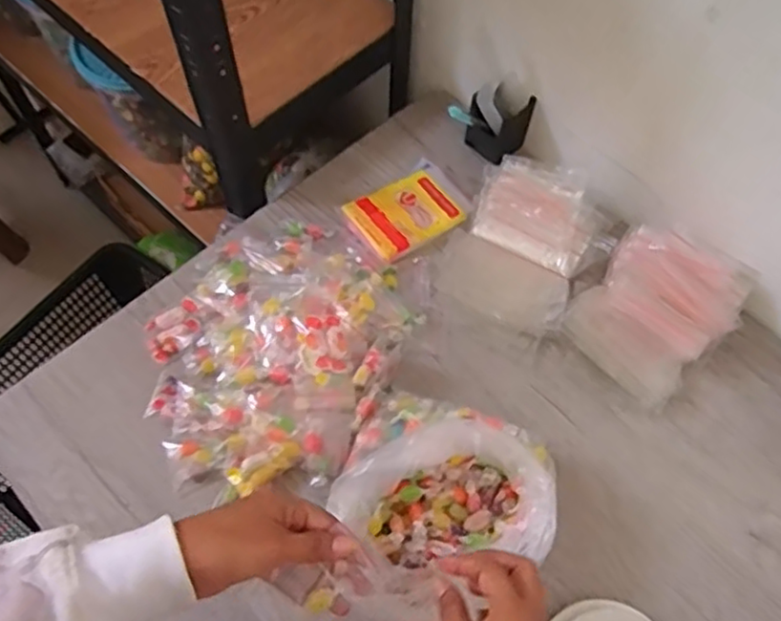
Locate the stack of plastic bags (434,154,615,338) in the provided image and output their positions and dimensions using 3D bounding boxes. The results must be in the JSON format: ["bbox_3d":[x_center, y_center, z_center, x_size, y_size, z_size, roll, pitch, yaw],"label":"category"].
[{"bbox_3d":[0.147,-0.074,0.741,0.161,0.054,0.191,28,67,12],"label":"stack of plastic bags"}]

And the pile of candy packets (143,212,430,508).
[{"bbox_3d":[-0.118,0.023,0.691,0.249,0.052,0.316,24,66,10],"label":"pile of candy packets"}]

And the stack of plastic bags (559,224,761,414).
[{"bbox_3d":[0.280,-0.006,0.704,0.139,0.073,0.180,38,69,16],"label":"stack of plastic bags"}]

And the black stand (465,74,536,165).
[{"bbox_3d":[0.134,-0.232,0.812,0.065,0.085,0.063,0,64,-1],"label":"black stand"}]

